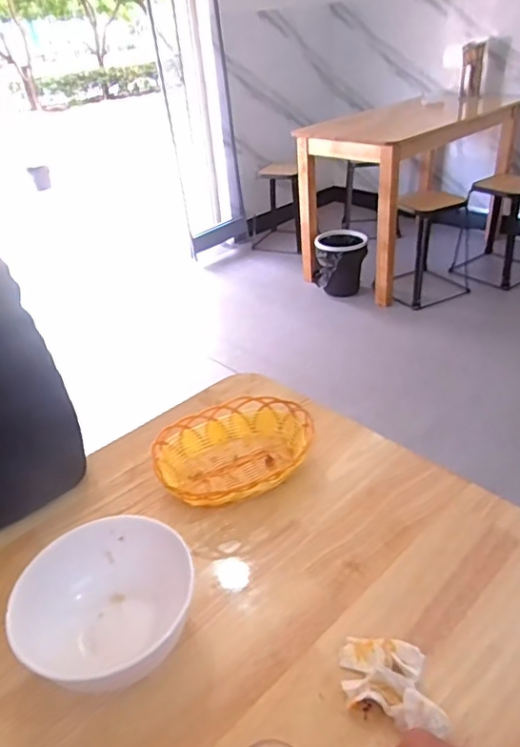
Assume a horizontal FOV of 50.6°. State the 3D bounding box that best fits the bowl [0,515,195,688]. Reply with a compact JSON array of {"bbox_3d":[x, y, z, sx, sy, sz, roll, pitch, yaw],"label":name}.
[{"bbox_3d":[-0.128,0.198,0.471,0.143,0.077,0.130,-3,33,2],"label":"bowl"}]

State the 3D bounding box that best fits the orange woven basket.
[{"bbox_3d":[-0.027,0.096,0.636,0.178,0.056,0.133,-21,37,-24],"label":"orange woven basket"}]

